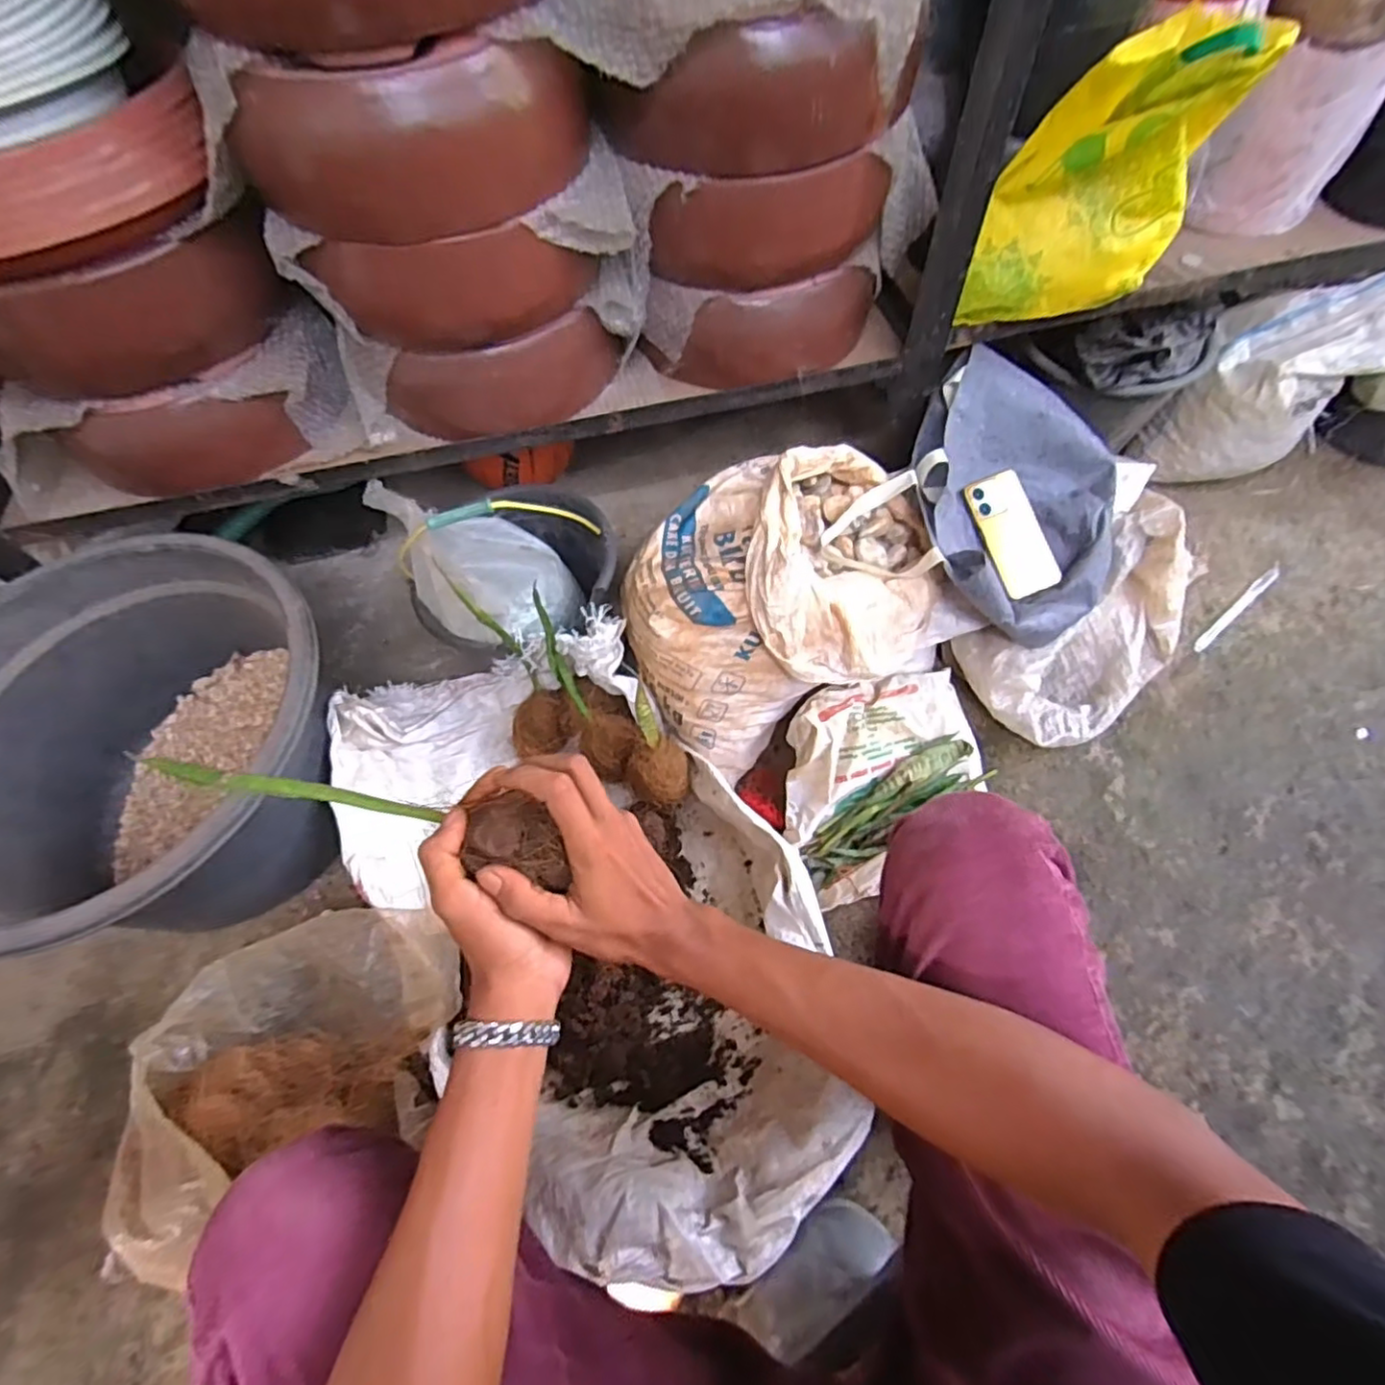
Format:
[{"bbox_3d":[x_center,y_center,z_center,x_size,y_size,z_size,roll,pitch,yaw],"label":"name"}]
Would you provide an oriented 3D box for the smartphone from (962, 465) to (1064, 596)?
[{"bbox_3d":[0.438,-0.216,0.888,0.073,0.013,0.168,-23,90,18],"label":"smartphone"}]

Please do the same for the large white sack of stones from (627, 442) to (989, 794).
[{"bbox_3d":[0.121,-0.138,0.884,0.420,0.242,0.318,-24,63,-9],"label":"large white sack of stones"}]

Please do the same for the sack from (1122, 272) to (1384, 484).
[{"bbox_3d":[0.908,-0.487,1.015,0.359,0.237,0.180,1,53,41],"label":"sack"}]

